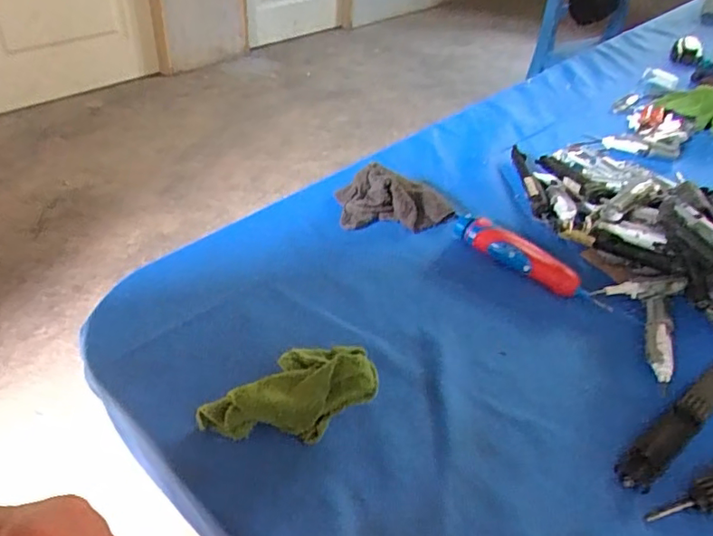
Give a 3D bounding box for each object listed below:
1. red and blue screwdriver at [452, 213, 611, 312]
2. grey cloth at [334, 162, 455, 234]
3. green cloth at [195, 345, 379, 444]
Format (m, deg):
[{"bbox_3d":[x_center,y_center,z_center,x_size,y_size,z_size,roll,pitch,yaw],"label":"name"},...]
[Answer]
[{"bbox_3d":[0.159,-0.010,0.528,0.157,0.029,0.029,28,46,27],"label":"red and blue screwdriver"},{"bbox_3d":[0.041,-0.073,0.587,0.115,0.039,0.063,-1,40,-4],"label":"grey cloth"},{"bbox_3d":[-0.046,0.086,0.379,0.119,0.042,0.054,-17,42,-3],"label":"green cloth"}]

